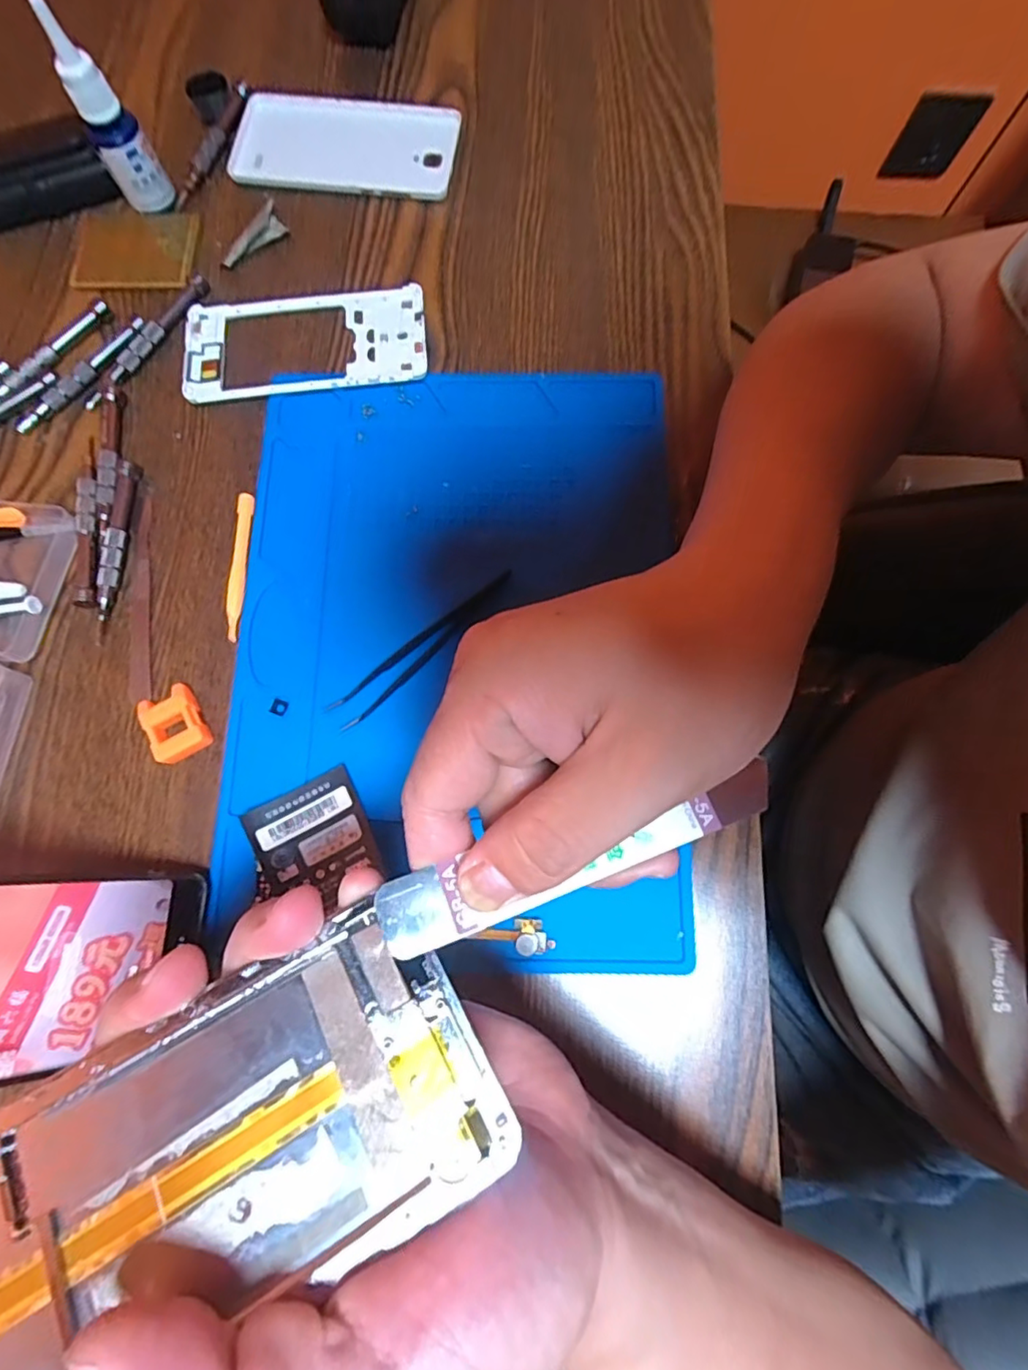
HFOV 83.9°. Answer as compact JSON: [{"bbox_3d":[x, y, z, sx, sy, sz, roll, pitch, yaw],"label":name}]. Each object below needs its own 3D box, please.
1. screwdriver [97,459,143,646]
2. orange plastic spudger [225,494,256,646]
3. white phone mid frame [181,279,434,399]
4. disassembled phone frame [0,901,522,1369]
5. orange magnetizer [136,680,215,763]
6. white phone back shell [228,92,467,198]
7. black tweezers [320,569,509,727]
[{"bbox_3d":[-0.217,-0.075,0.312,0.009,0.009,0.101,1,77,1],"label":"screwdriver"},{"bbox_3d":[-0.148,-0.065,0.309,0.010,0.005,0.082,-1,77,1],"label":"orange plastic spudger"},{"bbox_3d":[-0.124,-0.204,0.341,0.142,0.006,0.068,-6,77,0],"label":"white phone mid frame"},{"bbox_3d":[-0.075,0.112,0.128,0.137,0.011,0.067,-24,78,-14],"label":"disassembled phone frame"},{"bbox_3d":[-0.169,0.020,0.288,0.026,0.013,0.036,-31,79,-6],"label":"orange magnetizer"},{"bbox_3d":[-0.114,-0.353,0.373,0.149,0.009,0.069,7,77,3],"label":"white phone back shell"},{"bbox_3d":[-0.045,-0.018,0.295,0.114,0.004,0.016,-38,79,-7],"label":"black tweezers"}]

